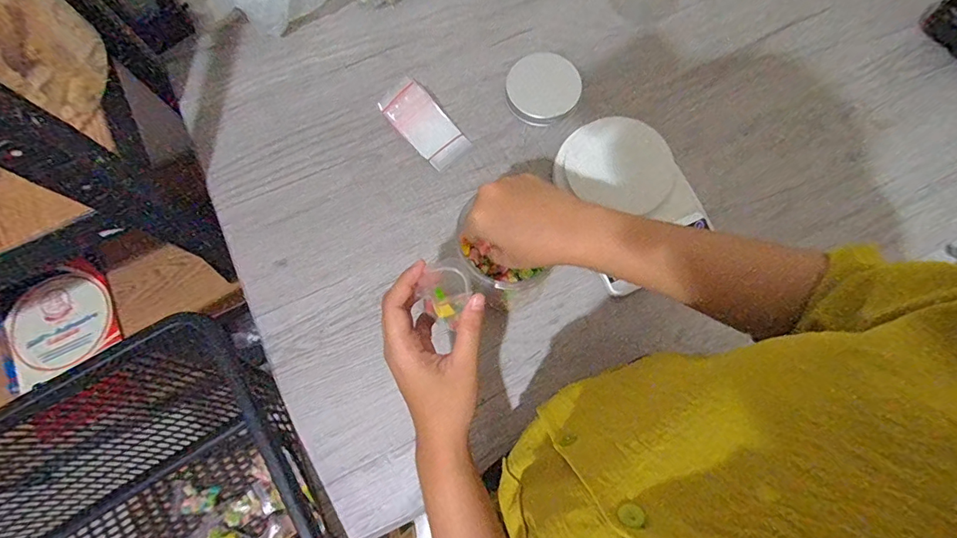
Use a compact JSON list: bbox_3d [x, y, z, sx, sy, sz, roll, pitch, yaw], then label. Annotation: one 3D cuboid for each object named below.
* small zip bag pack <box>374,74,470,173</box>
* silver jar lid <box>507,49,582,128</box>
[{"bbox_3d":[-0.063,-0.167,0.529,0.054,0.026,0.106,-42,79,-8],"label":"small zip bag pack"},{"bbox_3d":[0.075,-0.209,0.533,0.083,0.013,0.082,0,76,2],"label":"silver jar lid"}]

